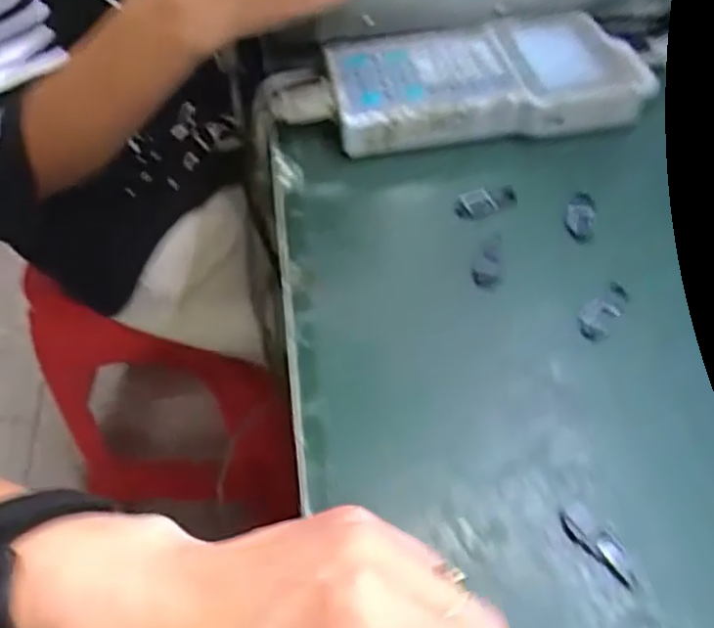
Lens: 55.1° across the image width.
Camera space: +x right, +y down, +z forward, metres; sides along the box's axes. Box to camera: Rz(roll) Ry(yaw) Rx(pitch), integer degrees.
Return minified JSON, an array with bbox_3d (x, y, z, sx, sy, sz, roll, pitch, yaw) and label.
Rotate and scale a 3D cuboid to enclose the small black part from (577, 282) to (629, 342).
[{"bbox_3d":[0.132,-0.003,0.365,0.016,0.005,0.042,30,55,25],"label":"small black part"}]

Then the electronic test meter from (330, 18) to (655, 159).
[{"bbox_3d":[0.089,-0.165,0.480,0.211,0.030,0.104,-7,48,-5],"label":"electronic test meter"}]

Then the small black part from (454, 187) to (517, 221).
[{"bbox_3d":[0.080,-0.072,0.429,0.042,0.004,0.022,-17,50,-13],"label":"small black part"}]

